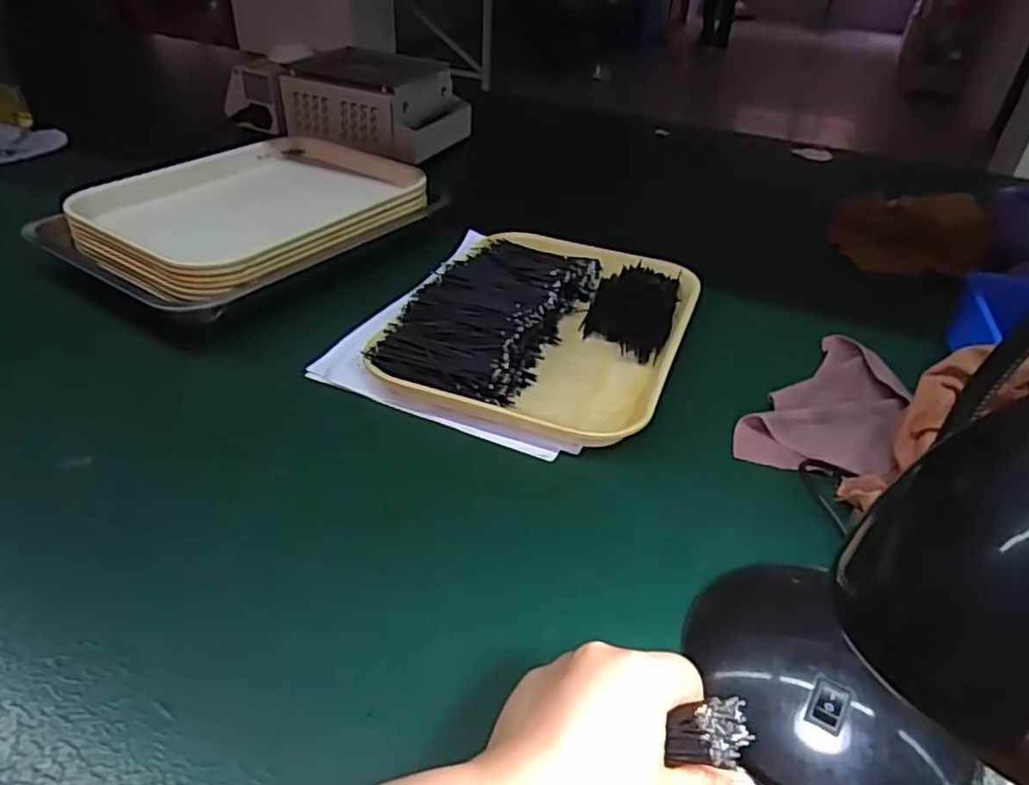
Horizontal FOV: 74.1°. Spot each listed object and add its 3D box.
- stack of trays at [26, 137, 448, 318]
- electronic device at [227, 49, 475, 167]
[{"bbox_3d":[-0.249,-0.172,0.684,0.227,0.094,0.365,23,41,24],"label":"stack of trays"},{"bbox_3d":[-0.229,-0.406,0.939,0.300,0.099,0.149,15,39,15],"label":"electronic device"}]

